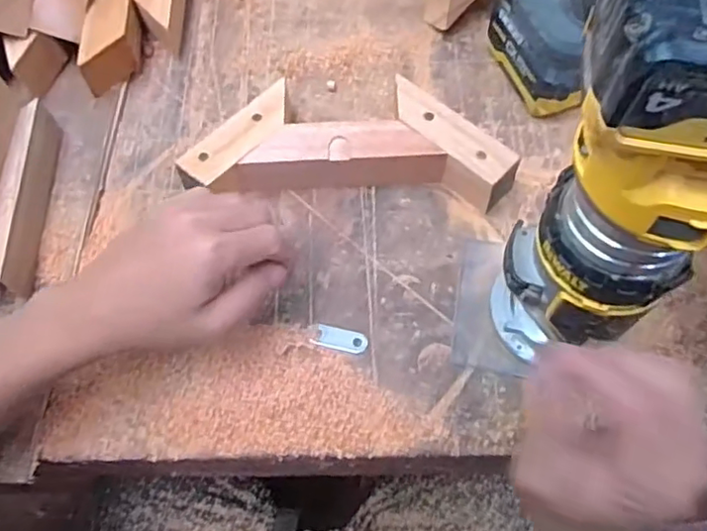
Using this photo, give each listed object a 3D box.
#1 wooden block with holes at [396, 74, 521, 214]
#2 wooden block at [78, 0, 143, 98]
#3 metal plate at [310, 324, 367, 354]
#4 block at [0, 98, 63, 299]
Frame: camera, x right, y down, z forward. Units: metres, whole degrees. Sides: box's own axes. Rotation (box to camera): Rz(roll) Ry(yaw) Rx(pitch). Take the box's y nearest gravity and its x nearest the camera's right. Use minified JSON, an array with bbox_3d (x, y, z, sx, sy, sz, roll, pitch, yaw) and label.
[{"bbox_3d":[0.075,-0.097,0.477,0.119,0.041,0.038,37,70,17],"label":"wooden block with holes"},{"bbox_3d":[-0.215,-0.226,0.540,0.038,0.045,0.145,-2,64,0],"label":"wooden block"},{"bbox_3d":[-0.010,0.053,0.429,0.040,0.004,0.017,10,65,6],"label":"metal plate"},{"bbox_3d":[-0.249,-0.053,0.452,0.020,0.044,0.156,-3,64,0],"label":"block"}]

